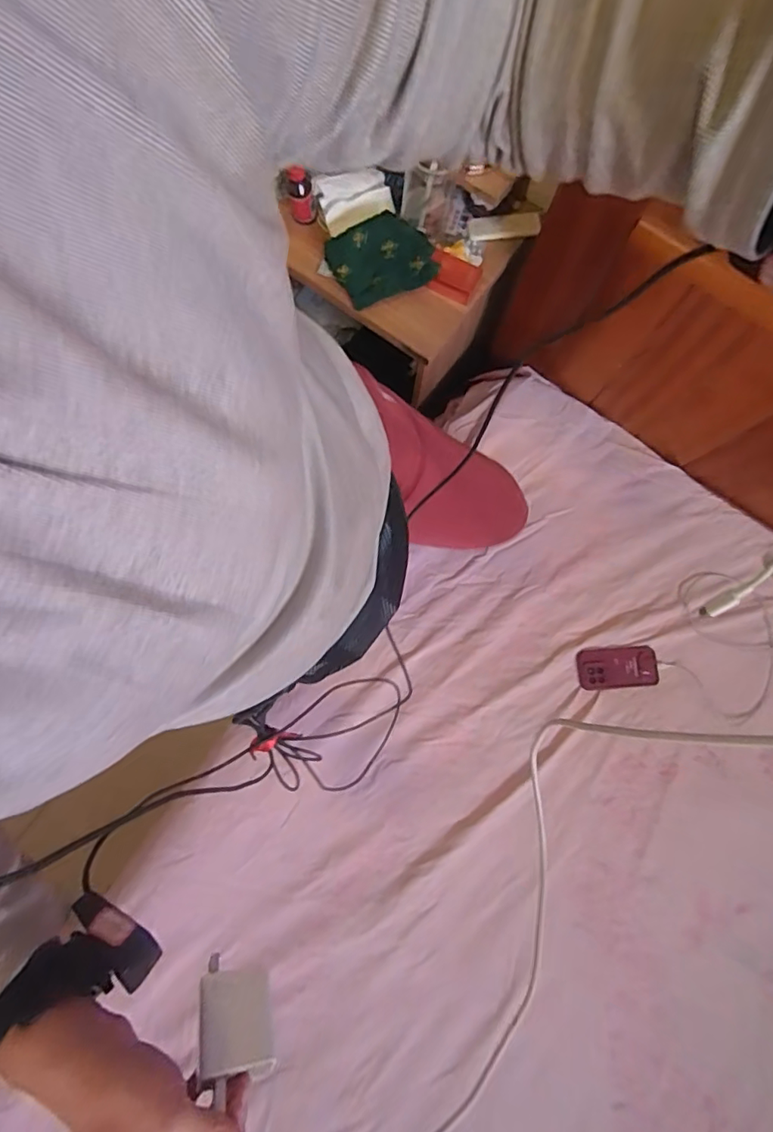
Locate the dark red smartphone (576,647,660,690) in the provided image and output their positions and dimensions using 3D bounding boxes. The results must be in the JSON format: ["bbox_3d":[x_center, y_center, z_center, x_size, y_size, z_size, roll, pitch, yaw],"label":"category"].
[{"bbox_3d":[0.450,0.198,1.004,0.157,0.019,0.076,-4,79,-2],"label":"dark red smartphone"}]

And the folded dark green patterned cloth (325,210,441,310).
[{"bbox_3d":[-0.009,-0.522,0.884,0.159,0.025,0.138,-25,96,13],"label":"folded dark green patterned cloth"}]

